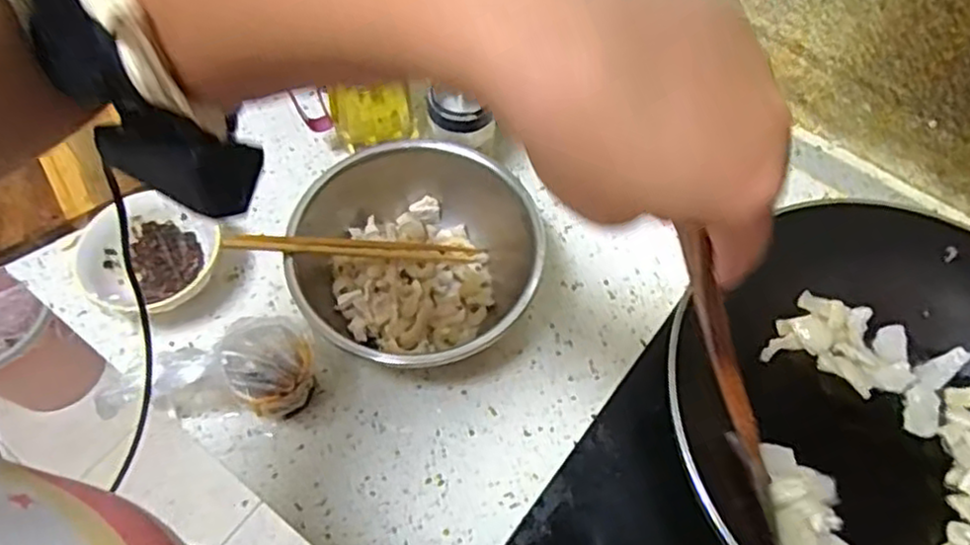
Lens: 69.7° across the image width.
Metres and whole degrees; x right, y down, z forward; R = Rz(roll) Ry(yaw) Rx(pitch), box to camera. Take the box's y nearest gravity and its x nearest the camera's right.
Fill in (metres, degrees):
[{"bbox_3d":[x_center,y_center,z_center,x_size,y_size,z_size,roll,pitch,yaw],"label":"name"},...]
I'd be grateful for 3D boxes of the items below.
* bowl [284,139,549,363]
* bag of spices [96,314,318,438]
[{"bbox_3d":[-0.058,-0.009,0.615,0.200,0.097,0.205,1,61,-1],"label":"bowl"},{"bbox_3d":[-0.219,0.095,0.560,0.168,0.085,0.076,-20,63,-12],"label":"bag of spices"}]

